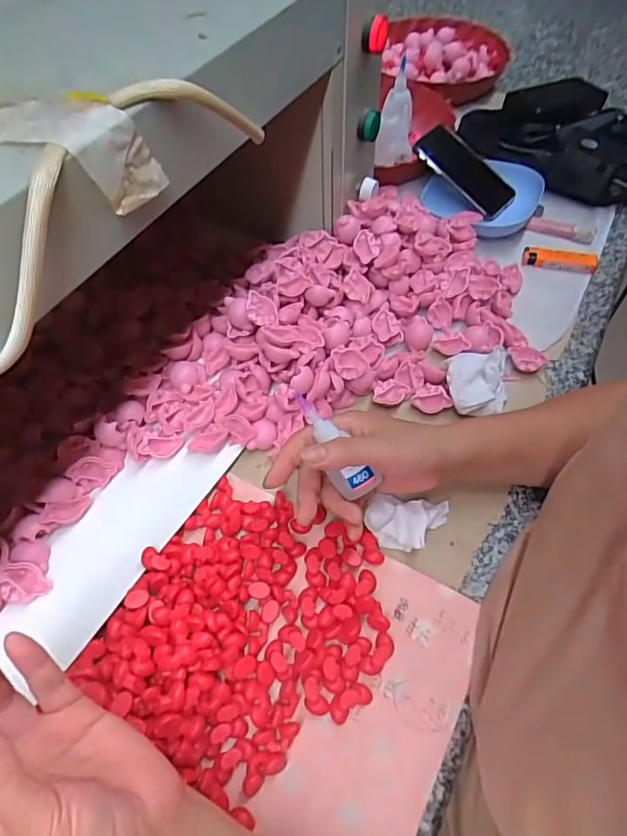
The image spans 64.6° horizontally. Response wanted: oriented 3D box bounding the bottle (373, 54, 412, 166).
[{"bbox_3d":[0.110,-0.418,0.660,0.046,0.047,0.166,5,73,6],"label":"bottle"}]

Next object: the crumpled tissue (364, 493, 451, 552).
[{"bbox_3d":[0.078,0.087,0.412,0.067,0.022,0.042,0,56,3],"label":"crumpled tissue"}]

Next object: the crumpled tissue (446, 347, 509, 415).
[{"bbox_3d":[0.156,-0.038,0.471,0.056,0.027,0.058,-6,56,-2],"label":"crumpled tissue"}]

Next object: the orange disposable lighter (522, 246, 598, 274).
[{"bbox_3d":[0.290,-0.186,0.584,0.082,0.013,0.030,9,57,9],"label":"orange disposable lighter"}]

